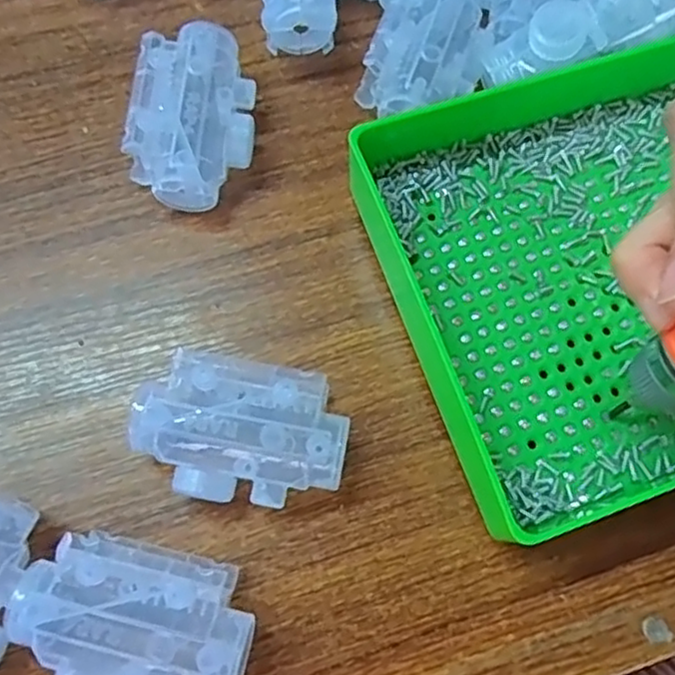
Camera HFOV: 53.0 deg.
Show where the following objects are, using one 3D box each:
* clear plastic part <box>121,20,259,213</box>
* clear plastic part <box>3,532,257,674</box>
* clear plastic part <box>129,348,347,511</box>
[{"bbox_3d":[-0.054,-0.084,0.262,0.043,0.027,0.070,3,72,-1],"label":"clear plastic part"},{"bbox_3d":[-0.061,0.087,0.206,0.069,0.028,0.044,14,72,3],"label":"clear plastic part"},{"bbox_3d":[-0.031,0.032,0.226,0.067,0.029,0.043,9,72,1],"label":"clear plastic part"}]

